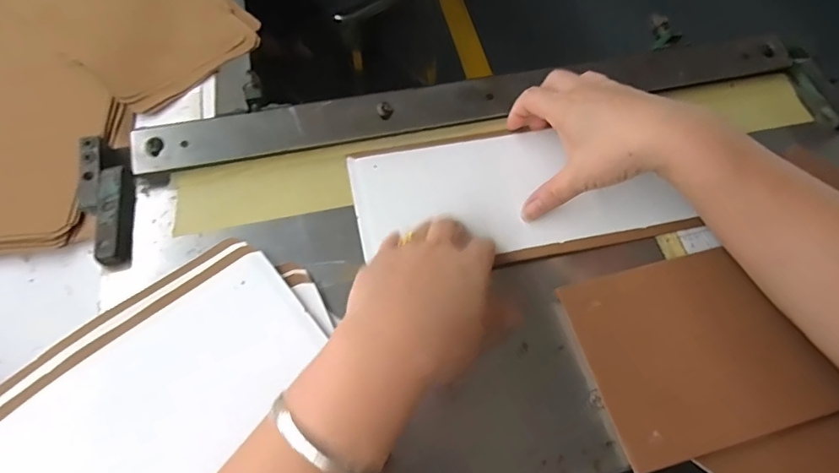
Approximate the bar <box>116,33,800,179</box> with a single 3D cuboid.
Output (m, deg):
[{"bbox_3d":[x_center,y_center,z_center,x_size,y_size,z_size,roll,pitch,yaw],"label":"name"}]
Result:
[{"bbox_3d":[0.053,-0.123,0.421,0.569,0.020,0.041,-11,65,-8],"label":"bar"}]

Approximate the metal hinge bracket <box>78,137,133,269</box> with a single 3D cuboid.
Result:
[{"bbox_3d":[-0.238,-0.028,0.366,0.036,0.019,0.108,-11,65,-8],"label":"metal hinge bracket"}]

